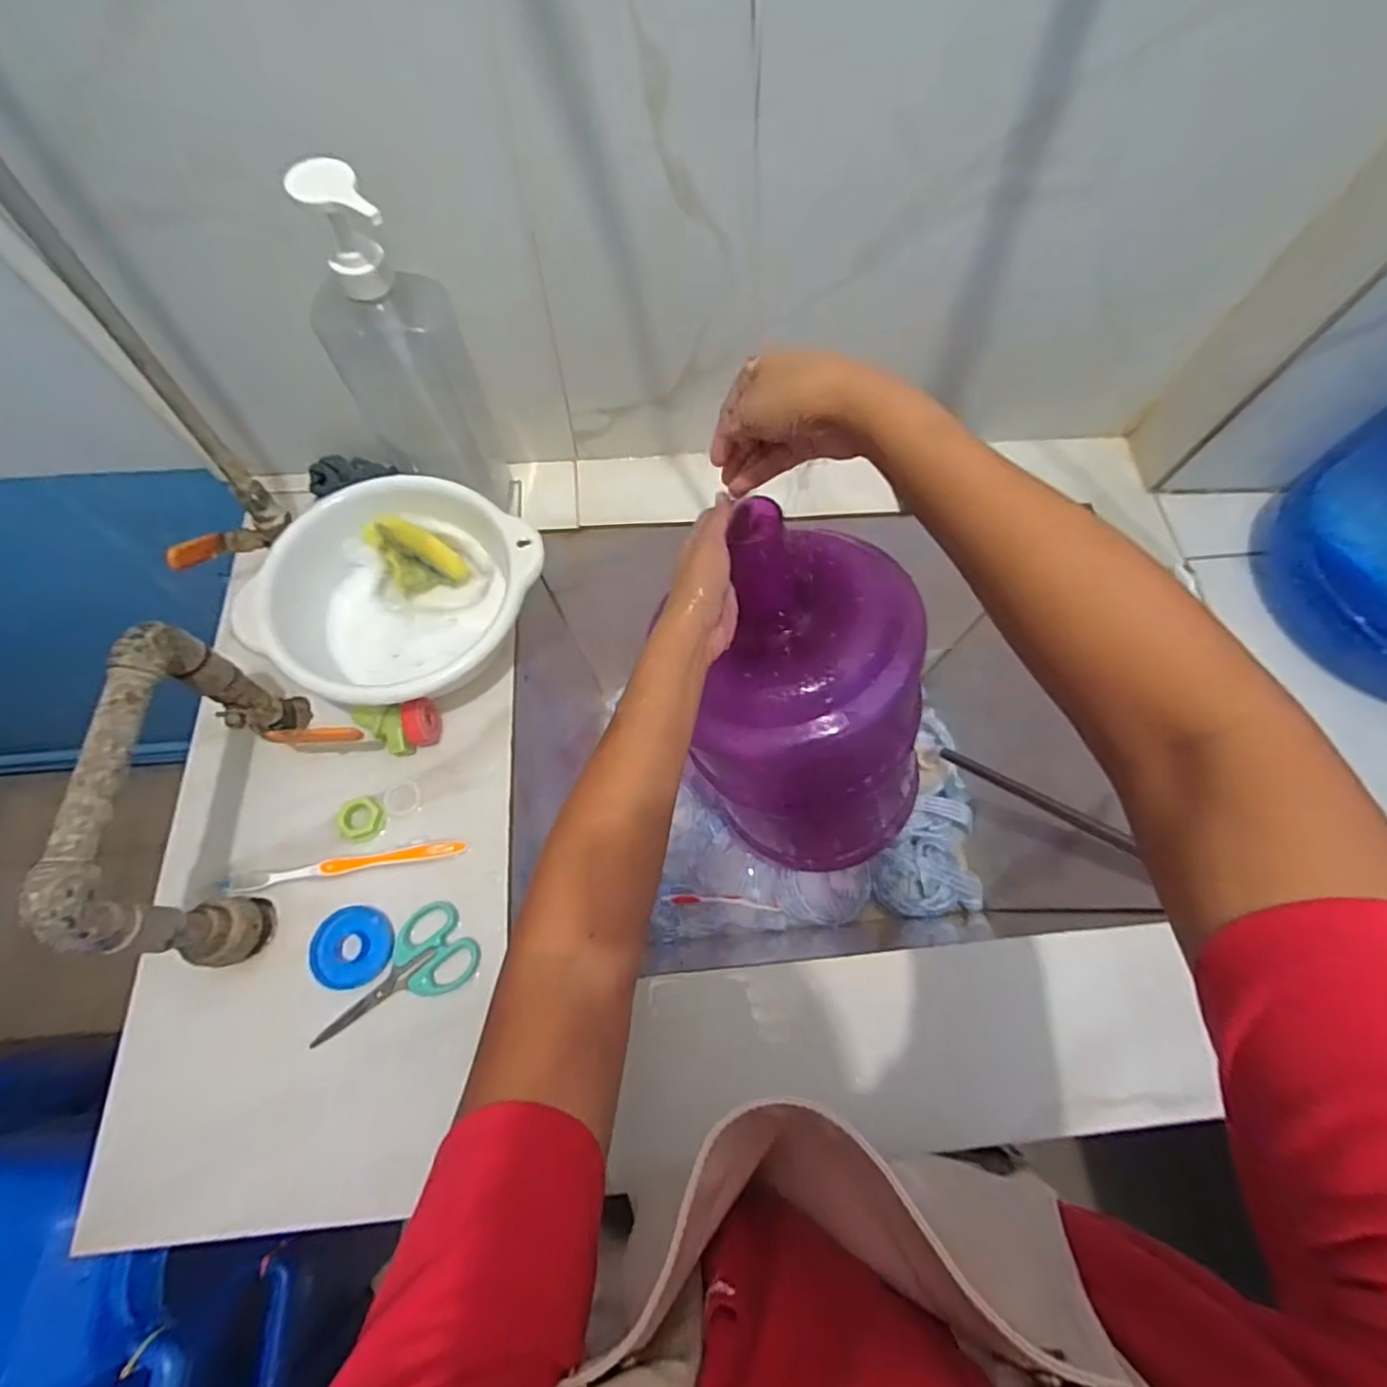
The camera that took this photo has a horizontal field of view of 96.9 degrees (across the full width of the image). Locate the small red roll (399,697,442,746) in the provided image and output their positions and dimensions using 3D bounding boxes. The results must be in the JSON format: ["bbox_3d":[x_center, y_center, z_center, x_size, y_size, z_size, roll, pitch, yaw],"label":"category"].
[{"bbox_3d":[-0.226,0.024,0.509,0.022,0.037,0.036,-12,69,-6],"label":"small red roll"}]

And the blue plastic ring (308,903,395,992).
[{"bbox_3d":[-0.253,0.189,0.458,0.056,0.011,0.055,1,68,-1],"label":"blue plastic ring"}]

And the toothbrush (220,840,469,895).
[{"bbox_3d":[-0.272,0.133,0.476,0.182,0.011,0.014,-9,68,-5],"label":"toothbrush"}]

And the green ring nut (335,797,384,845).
[{"bbox_3d":[-0.264,0.100,0.488,0.034,0.011,0.035,1,68,-1],"label":"green ring nut"}]

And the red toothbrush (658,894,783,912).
[{"bbox_3d":[0.039,0.284,0.840,0.163,0.016,0.015,4,68,0],"label":"red toothbrush"}]

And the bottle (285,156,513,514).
[{"bbox_3d":[-0.222,-0.253,0.486,0.086,0.278,0.062,0,68,-1],"label":"bottle"}]

